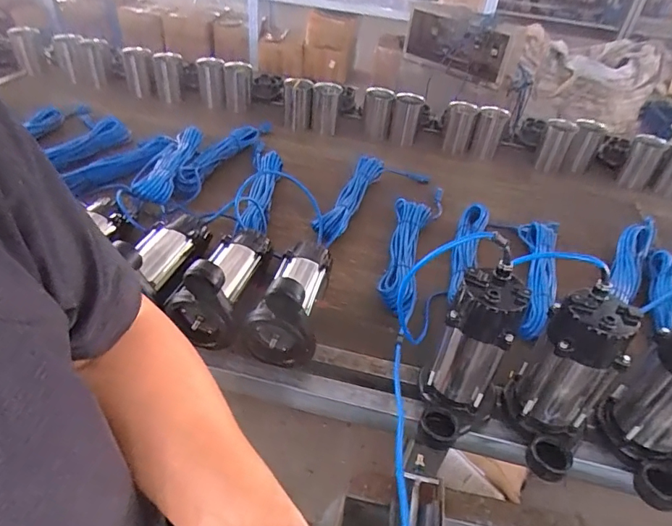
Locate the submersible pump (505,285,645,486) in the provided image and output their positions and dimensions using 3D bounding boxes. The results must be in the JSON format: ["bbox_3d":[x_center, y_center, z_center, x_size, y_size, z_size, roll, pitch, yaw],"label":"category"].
[{"bbox_3d":[0.310,0.167,0.626,0.115,0.232,0.146,29,45,24],"label":"submersible pump"}]

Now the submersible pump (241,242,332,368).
[{"bbox_3d":[-0.078,0.038,0.793,0.115,0.160,0.231,8,40,2],"label":"submersible pump"}]

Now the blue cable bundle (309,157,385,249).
[{"bbox_3d":[0.032,-0.156,1.105,0.077,0.056,0.354,17,41,12],"label":"blue cable bundle"}]

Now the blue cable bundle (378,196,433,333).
[{"bbox_3d":[0.146,-0.016,0.981,0.089,0.068,0.367,13,40,8],"label":"blue cable bundle"}]

